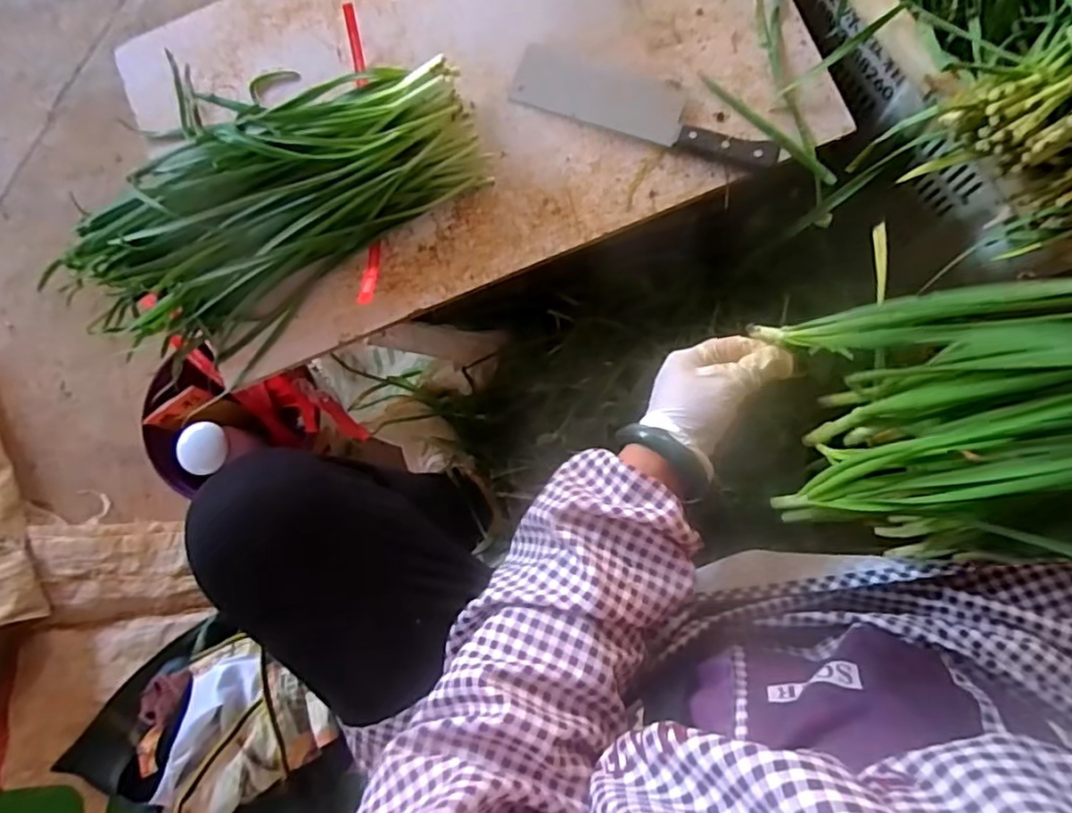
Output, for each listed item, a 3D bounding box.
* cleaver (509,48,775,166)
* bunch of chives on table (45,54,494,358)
[{"bbox_3d":[0.106,-0.301,0.609,0.270,0.018,0.067,22,86,6],"label":"cleaver"},{"bbox_3d":[-0.286,-0.230,0.616,0.443,0.075,0.285,-32,82,0],"label":"bunch of chives on table"}]

